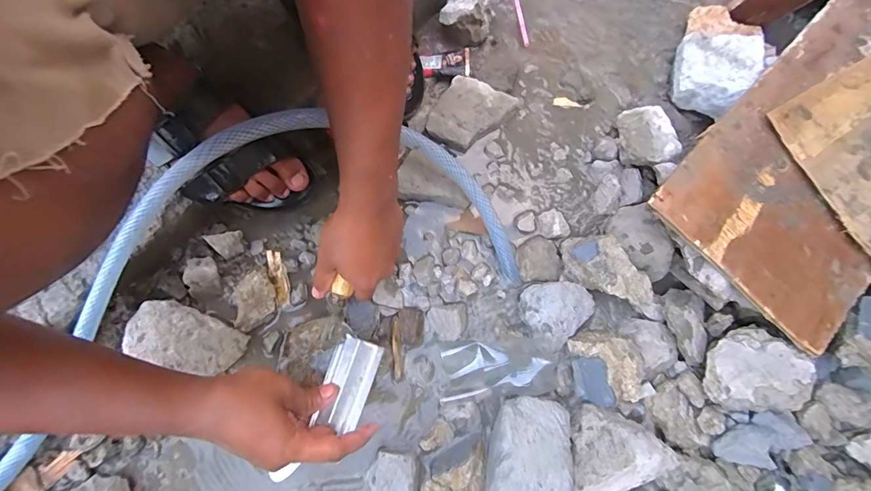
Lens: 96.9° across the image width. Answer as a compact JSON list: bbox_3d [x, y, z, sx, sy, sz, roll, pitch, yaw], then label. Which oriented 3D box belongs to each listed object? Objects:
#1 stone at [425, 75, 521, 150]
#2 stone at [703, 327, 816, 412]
[{"bbox_3d":[0.045,-0.173,0.521,0.086,0.029,0.101,31,78,3],"label":"stone"},{"bbox_3d":[0.350,0.136,0.425,0.096,0.041,0.089,1,78,-4],"label":"stone"}]

